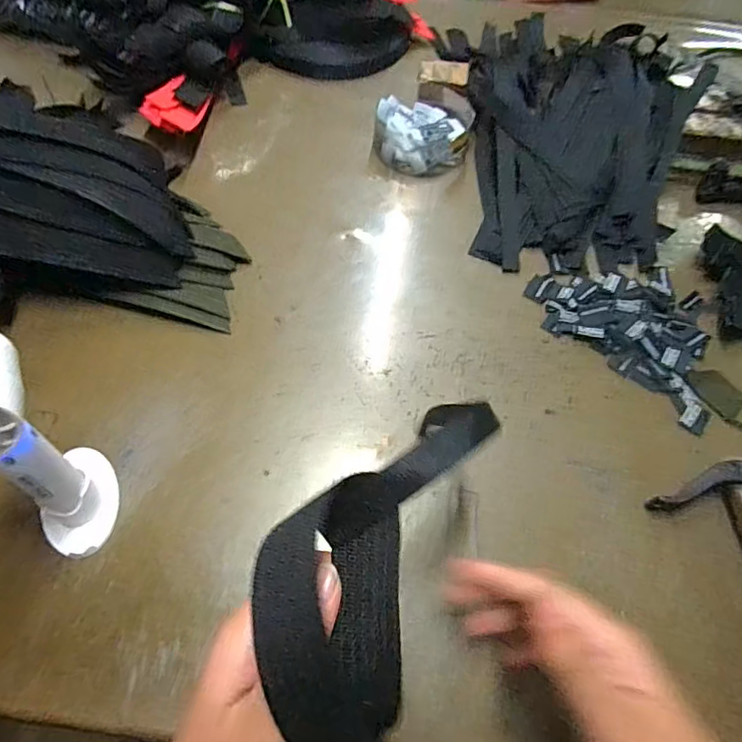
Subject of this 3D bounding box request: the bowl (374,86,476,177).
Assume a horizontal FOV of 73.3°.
[{"bbox_3d":[0.055,-0.253,0.520,0.095,0.038,0.104,1,62,-2],"label":"bowl"}]

